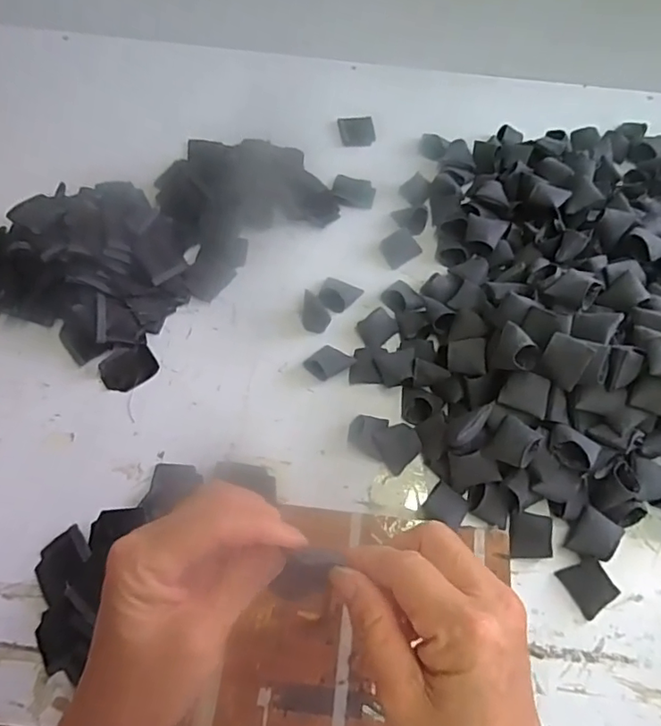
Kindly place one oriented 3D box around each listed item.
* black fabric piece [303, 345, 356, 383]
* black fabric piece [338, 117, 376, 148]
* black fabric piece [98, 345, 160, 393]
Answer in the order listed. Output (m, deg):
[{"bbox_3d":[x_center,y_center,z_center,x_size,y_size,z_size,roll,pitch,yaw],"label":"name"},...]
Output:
[{"bbox_3d":[-0.002,-0.001,0.556,0.040,0.013,0.038,-37,68,-19],"label":"black fabric piece"},{"bbox_3d":[0.037,-0.319,0.756,0.049,0.004,0.062,-5,61,-4],"label":"black fabric piece"},{"bbox_3d":[-0.205,0.006,0.556,0.054,0.004,0.046,-33,74,-15],"label":"black fabric piece"}]

